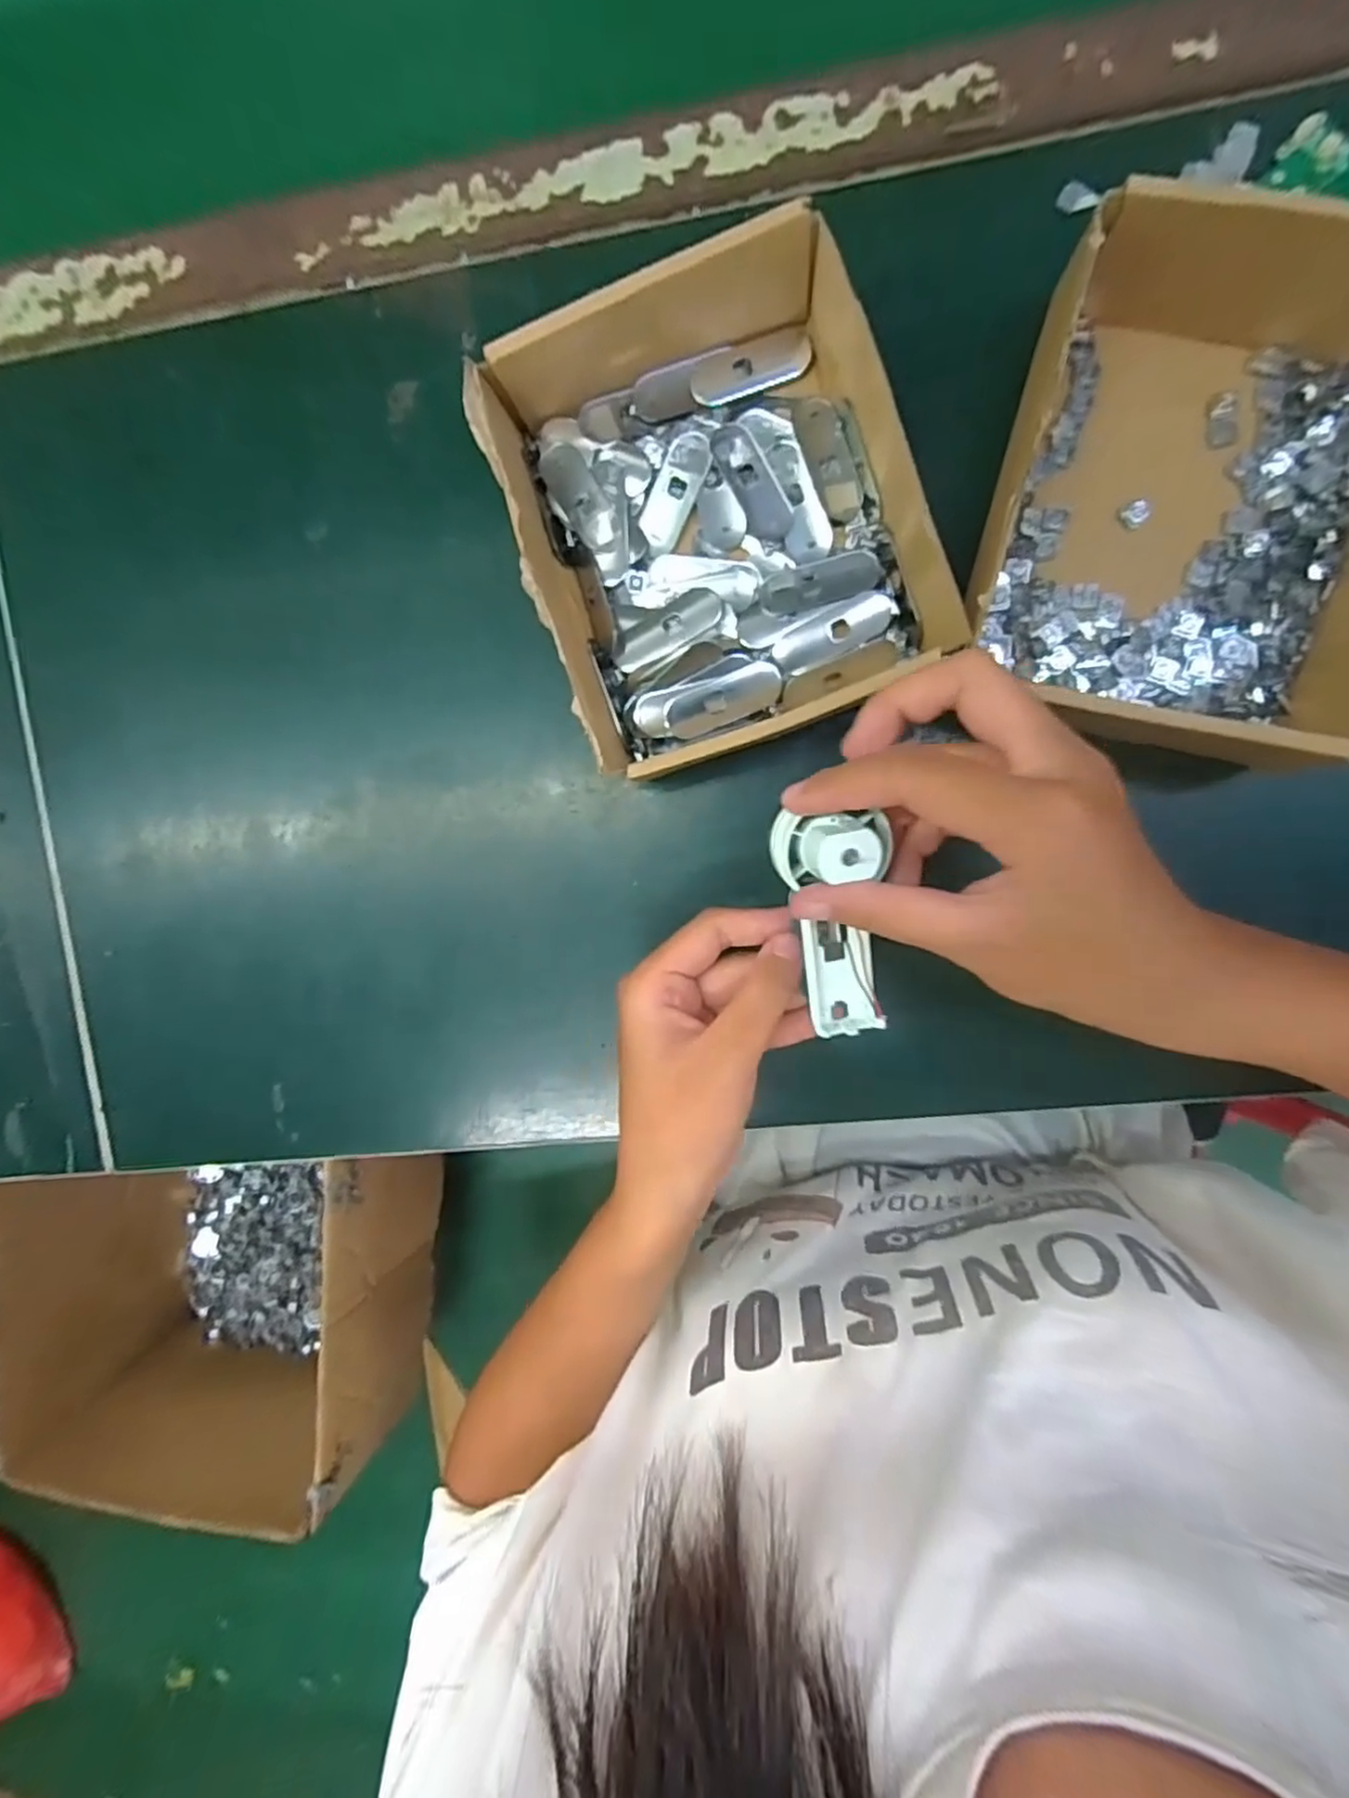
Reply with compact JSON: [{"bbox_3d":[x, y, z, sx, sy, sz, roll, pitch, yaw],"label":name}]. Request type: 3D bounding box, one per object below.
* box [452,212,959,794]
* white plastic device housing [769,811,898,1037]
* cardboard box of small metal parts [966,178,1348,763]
[{"bbox_3d":[0.019,-0.151,0.279,0.154,0.052,0.175,-20,94,7],"label":"box"},{"bbox_3d":[0.059,0.010,0.253,0.039,0.022,0.084,-7,120,6],"label":"white plastic device housing"},{"bbox_3d":[0.199,-0.151,0.258,0.139,0.051,0.170,15,97,4],"label":"cardboard box of small metal parts"}]

